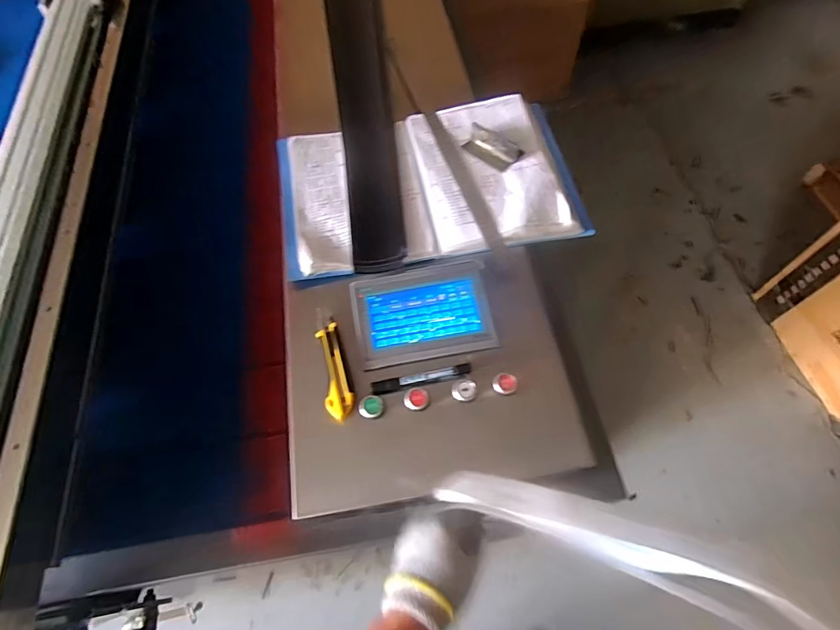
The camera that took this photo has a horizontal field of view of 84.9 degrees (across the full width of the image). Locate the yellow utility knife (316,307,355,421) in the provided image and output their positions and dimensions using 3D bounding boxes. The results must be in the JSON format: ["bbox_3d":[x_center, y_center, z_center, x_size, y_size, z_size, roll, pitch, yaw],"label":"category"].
[{"bbox_3d":[-0.117,0.066,0.631,0.037,0.019,0.160,-13,63,-4],"label":"yellow utility knife"}]

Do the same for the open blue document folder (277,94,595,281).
[{"bbox_3d":[0.010,-0.225,0.770,0.480,0.030,0.316,-11,63,-3],"label":"open blue document folder"}]

